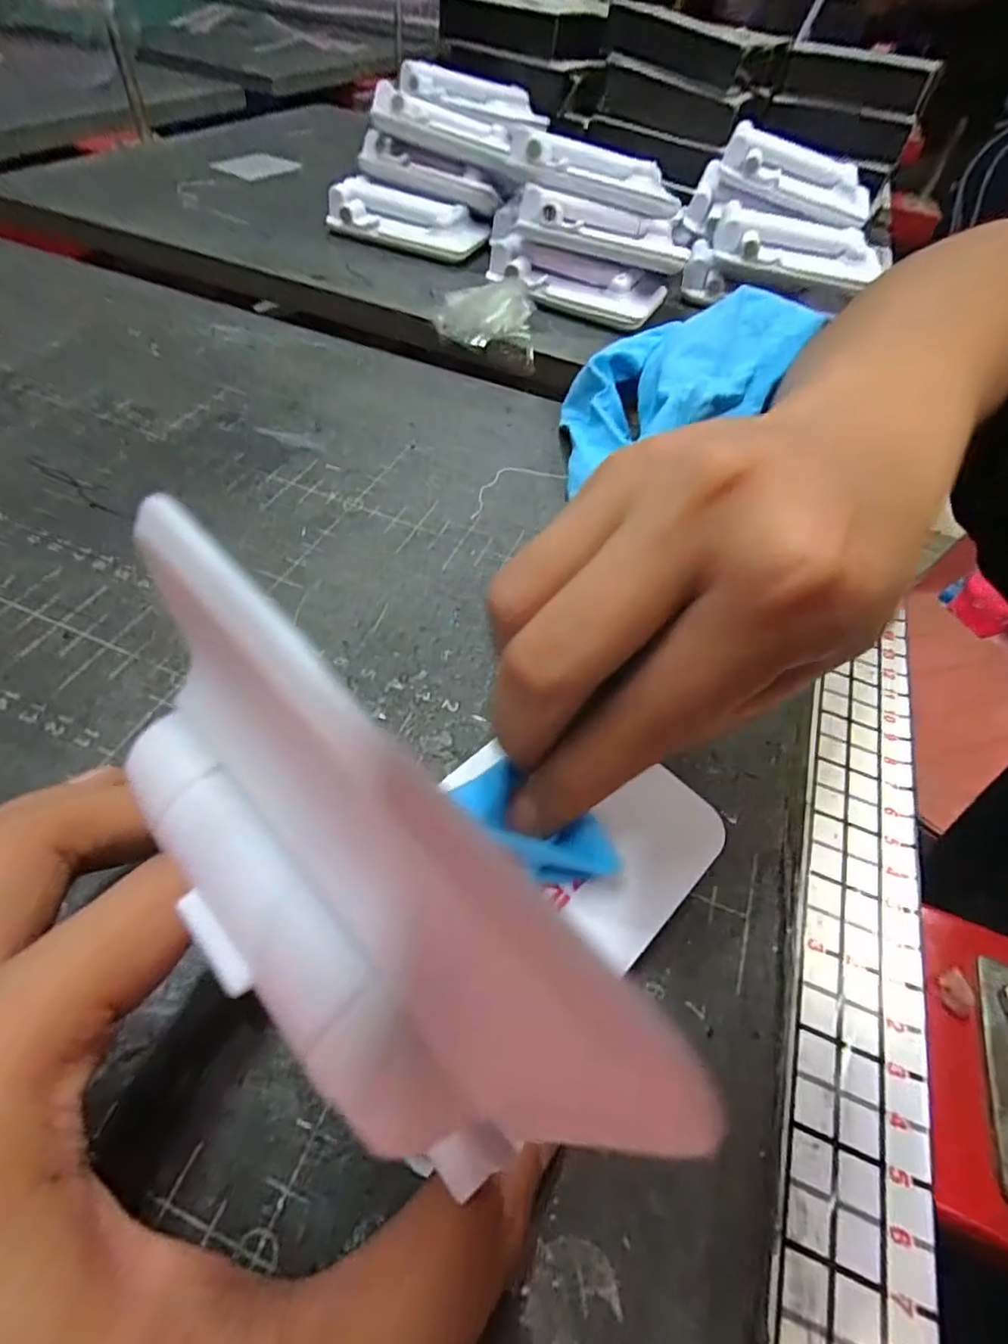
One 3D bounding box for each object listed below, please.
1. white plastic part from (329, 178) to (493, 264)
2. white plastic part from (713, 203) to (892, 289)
[{"bbox_3d":[-0.068,-0.315,0.398,0.111,0.023,0.048,15,54,5],"label":"white plastic part"},{"bbox_3d":[0.190,-0.273,0.370,0.104,0.028,0.040,15,54,5],"label":"white plastic part"}]

